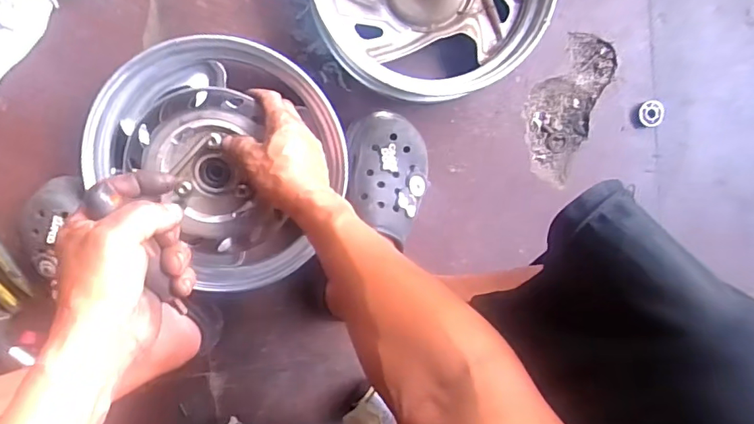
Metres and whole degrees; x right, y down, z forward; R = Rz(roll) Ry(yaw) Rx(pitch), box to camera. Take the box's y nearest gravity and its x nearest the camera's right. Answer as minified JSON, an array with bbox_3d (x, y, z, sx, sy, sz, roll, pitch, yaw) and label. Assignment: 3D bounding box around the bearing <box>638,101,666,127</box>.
[{"bbox_3d":[0.354,-0.127,0.654,0.034,0.008,0.033,-1,96,-7],"label":"bearing"}]

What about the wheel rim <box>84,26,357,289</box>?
[{"bbox_3d":[-0.156,-0.053,0.531,0.237,0.076,0.257,-41,99,1],"label":"wheel rim"}]

